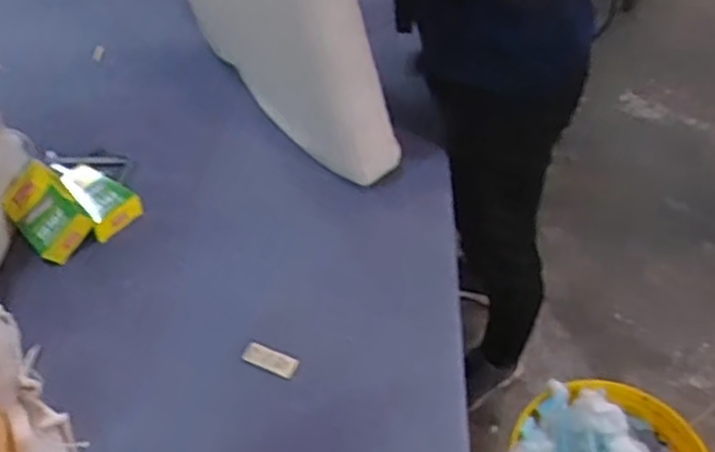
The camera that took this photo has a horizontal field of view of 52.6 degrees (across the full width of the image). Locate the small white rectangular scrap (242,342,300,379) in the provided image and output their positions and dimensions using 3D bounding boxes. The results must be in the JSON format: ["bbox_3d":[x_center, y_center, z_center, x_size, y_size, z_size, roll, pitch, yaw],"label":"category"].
[{"bbox_3d":[-0.100,0.154,0.835,0.062,0.007,0.025,18,49,16],"label":"small white rectangular scrap"}]

